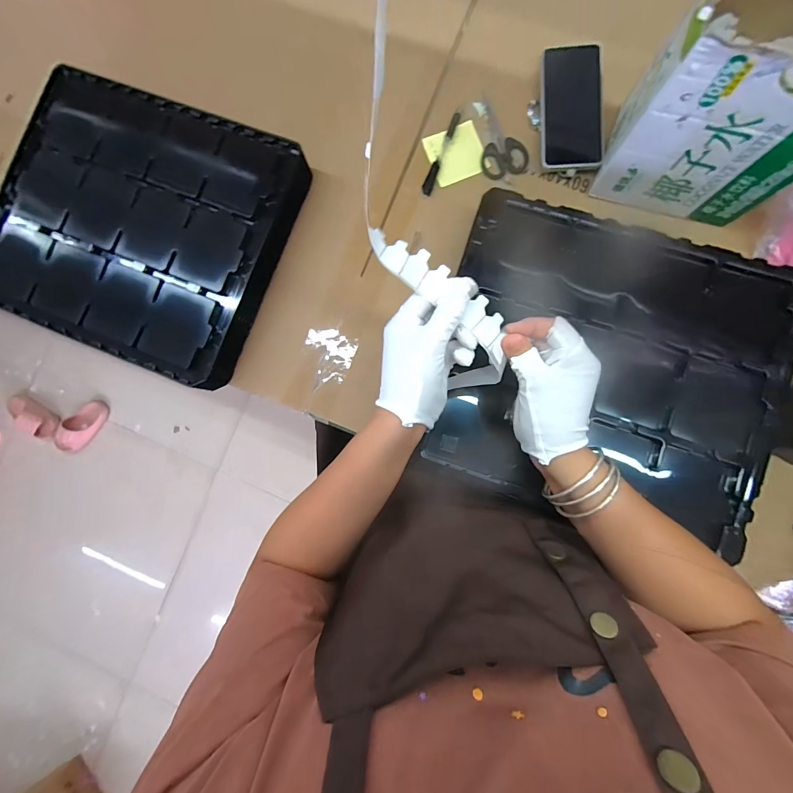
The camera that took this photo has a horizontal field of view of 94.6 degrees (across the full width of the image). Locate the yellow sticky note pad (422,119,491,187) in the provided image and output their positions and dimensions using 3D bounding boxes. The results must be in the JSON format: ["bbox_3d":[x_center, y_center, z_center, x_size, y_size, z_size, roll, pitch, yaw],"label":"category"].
[{"bbox_3d":[0.085,-0.344,0.517,0.074,0.011,0.074,-20,86,3],"label":"yellow sticky note pad"}]

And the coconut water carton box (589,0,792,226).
[{"bbox_3d":[0.364,-0.321,0.391,0.189,0.202,0.150,18,89,5],"label":"coconut water carton box"}]

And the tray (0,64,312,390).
[{"bbox_3d":[-0.361,-0.231,0.512,0.385,0.067,0.358,22,89,5],"label":"tray"}]

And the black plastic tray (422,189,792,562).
[{"bbox_3d":[0.240,-0.036,0.414,0.360,0.042,0.323,16,89,5],"label":"black plastic tray"}]

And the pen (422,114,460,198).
[{"bbox_3d":[0.063,-0.342,0.515,0.014,0.015,0.122,22,89,5],"label":"pen"}]

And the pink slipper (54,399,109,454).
[{"bbox_3d":[-1.117,0.104,1.298,0.199,0.058,0.086,-44,85,1],"label":"pink slipper"}]

